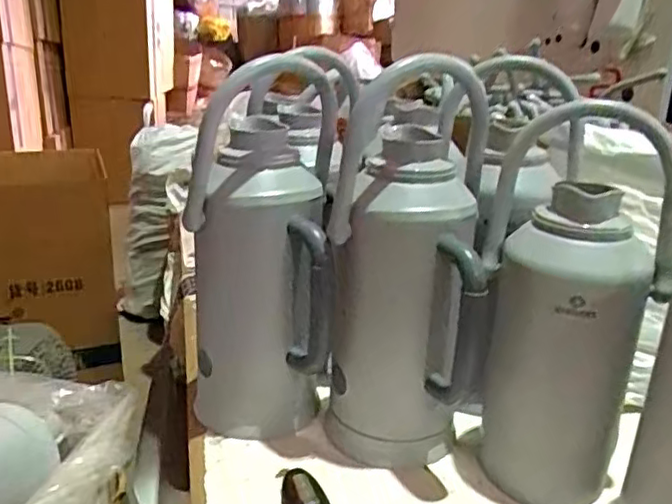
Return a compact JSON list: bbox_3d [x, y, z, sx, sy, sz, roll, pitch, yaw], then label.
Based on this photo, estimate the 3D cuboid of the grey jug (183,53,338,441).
[{"bbox_3d":[-0.092,0.018,0.785,0.171,0.445,0.147,1,19,0],"label":"grey jug"}]

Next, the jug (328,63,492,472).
[{"bbox_3d":[0.080,0.030,0.750,0.169,0.453,0.135,4,19,9],"label":"jug"}]

